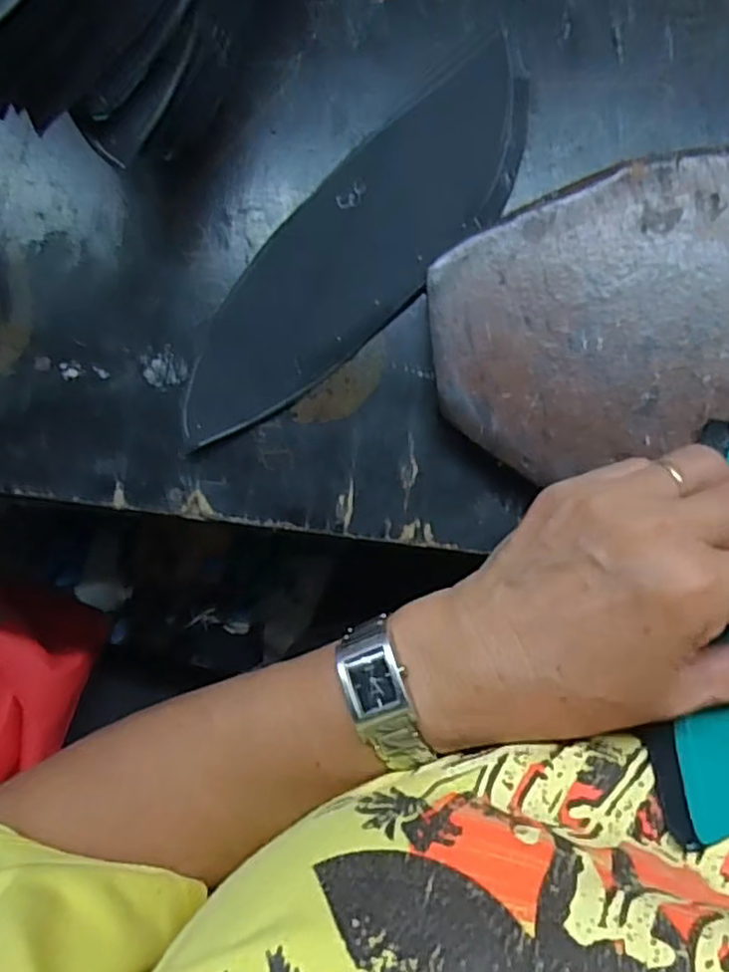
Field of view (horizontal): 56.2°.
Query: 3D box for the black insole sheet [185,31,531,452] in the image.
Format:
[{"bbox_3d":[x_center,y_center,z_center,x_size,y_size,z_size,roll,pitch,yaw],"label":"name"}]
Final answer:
[{"bbox_3d":[-0.006,-0.104,0.302,0.206,0.008,0.066,-43,83,2],"label":"black insole sheet"}]

